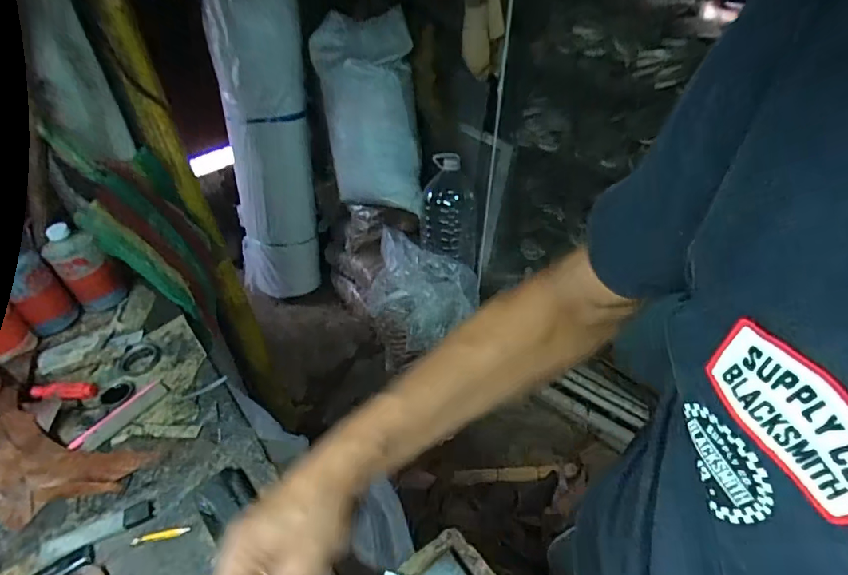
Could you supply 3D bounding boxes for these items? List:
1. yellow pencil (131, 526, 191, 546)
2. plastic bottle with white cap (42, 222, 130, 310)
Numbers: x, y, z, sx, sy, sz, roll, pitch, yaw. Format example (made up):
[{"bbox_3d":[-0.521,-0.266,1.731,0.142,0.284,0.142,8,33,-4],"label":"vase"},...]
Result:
[{"bbox_3d":[-0.276,0.261,0.529,0.059,0.004,0.010,-10,38,-3],"label":"yellow pencil"},{"bbox_3d":[-0.549,-0.025,0.825,0.082,0.157,0.079,-32,44,-29],"label":"plastic bottle with white cap"}]

